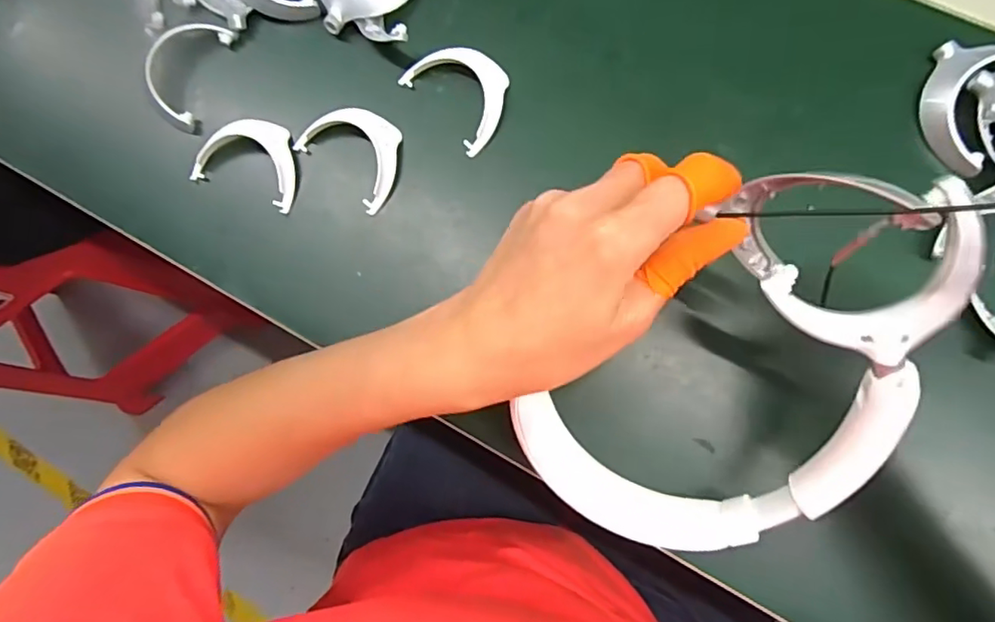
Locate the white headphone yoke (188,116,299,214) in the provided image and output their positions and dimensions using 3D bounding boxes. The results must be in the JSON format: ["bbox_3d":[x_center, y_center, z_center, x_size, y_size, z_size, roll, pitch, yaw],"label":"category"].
[{"bbox_3d":[-0.153,-0.096,0.356,0.067,0.012,0.050,22,85,8],"label":"white headphone yoke"}]

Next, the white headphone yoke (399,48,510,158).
[{"bbox_3d":[-0.020,-0.135,0.348,0.049,0.016,0.067,-40,81,0],"label":"white headphone yoke"}]

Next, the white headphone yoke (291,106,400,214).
[{"bbox_3d":[-0.086,-0.100,0.348,0.069,0.017,0.050,43,89,9],"label":"white headphone yoke"}]

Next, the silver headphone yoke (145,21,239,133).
[{"bbox_3d":[-0.204,-0.156,0.368,0.043,0.012,0.073,20,85,8],"label":"silver headphone yoke"}]

